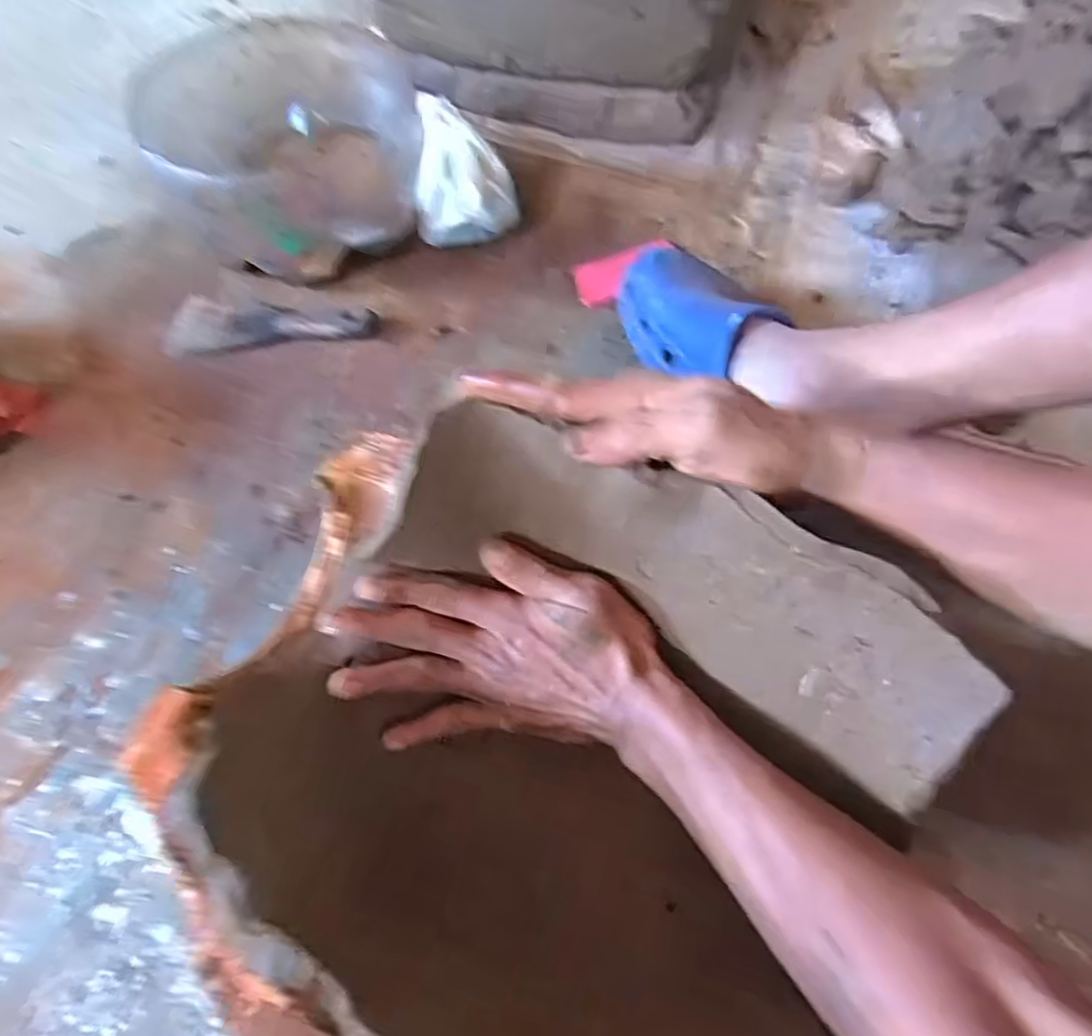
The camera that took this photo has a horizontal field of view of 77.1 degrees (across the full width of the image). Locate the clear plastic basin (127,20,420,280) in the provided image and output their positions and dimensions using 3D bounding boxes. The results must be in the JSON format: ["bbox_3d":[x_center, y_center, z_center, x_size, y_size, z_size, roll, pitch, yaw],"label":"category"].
[{"bbox_3d":[-0.235,-0.349,0.653,0.237,0.122,0.234,0,61,0],"label":"clear plastic basin"}]

